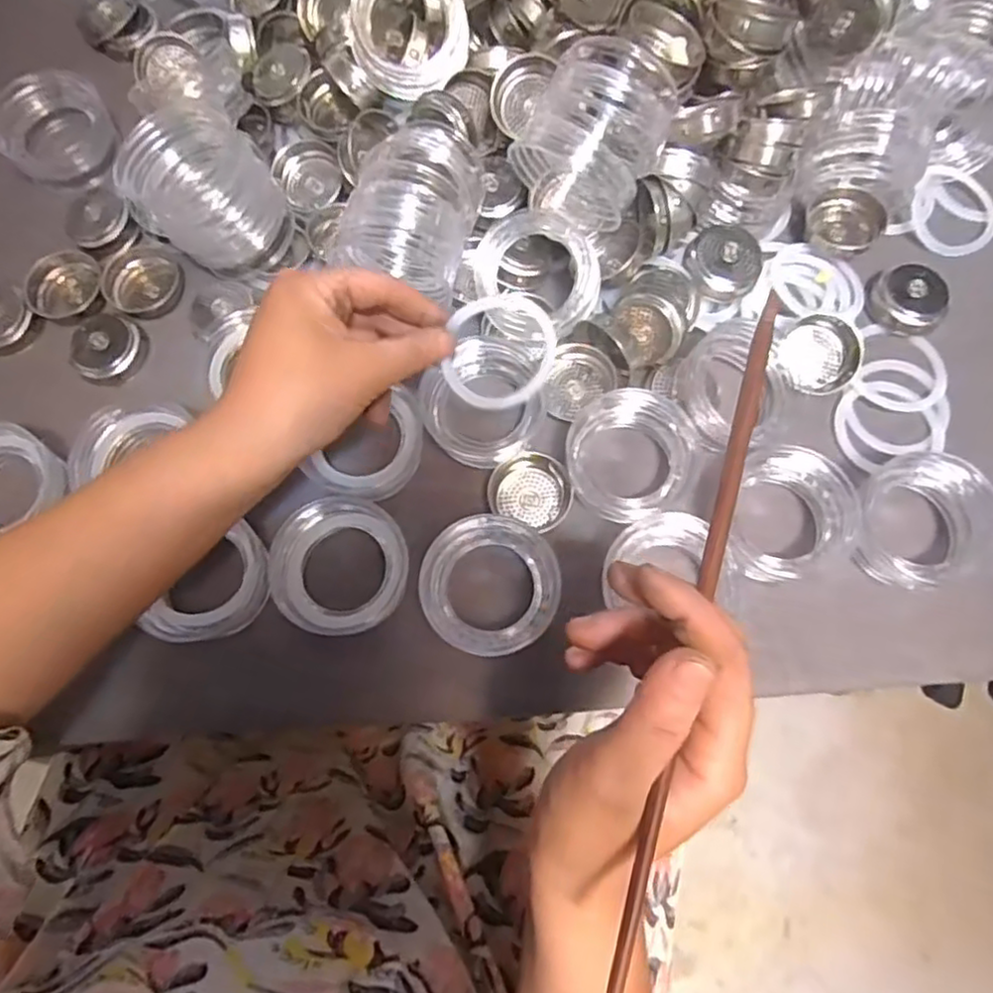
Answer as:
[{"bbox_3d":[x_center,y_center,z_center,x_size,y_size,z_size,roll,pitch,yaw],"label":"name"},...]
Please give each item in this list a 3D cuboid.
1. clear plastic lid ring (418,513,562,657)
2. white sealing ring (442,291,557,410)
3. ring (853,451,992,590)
[{"bbox_3d":[-0.003,0.045,0.347,0.069,0.017,0.068,0,73,2],"label":"clear plastic lid ring"},{"bbox_3d":[0.002,-0.070,0.337,0.054,0.007,0.057,-9,116,-19],"label":"white sealing ring"},{"bbox_3d":[0.224,0.015,0.350,0.069,0.029,0.066,0,73,2],"label":"ring"}]

